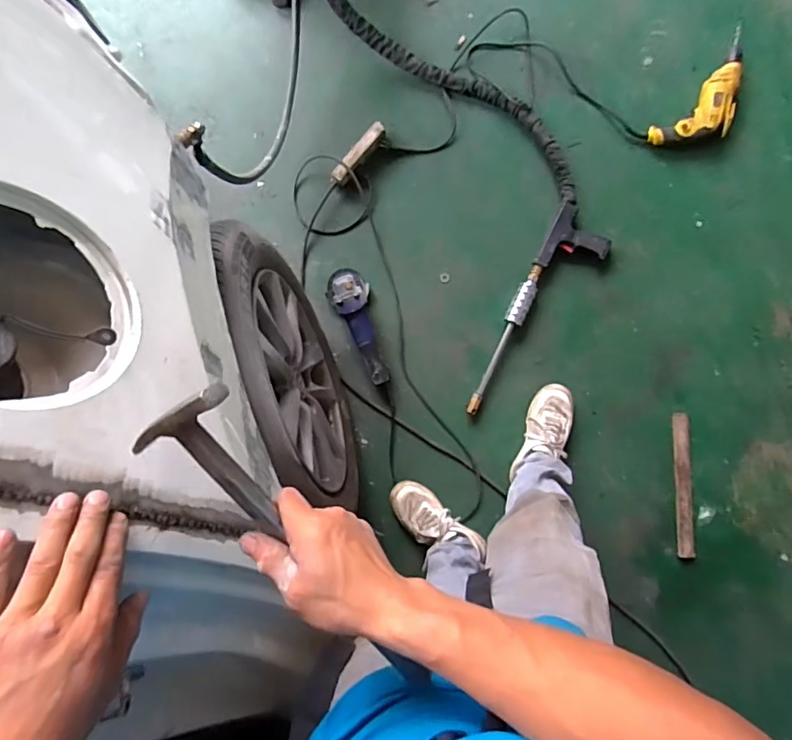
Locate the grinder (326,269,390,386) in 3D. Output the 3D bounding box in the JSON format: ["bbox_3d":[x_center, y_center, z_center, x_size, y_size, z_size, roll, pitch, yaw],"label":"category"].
[{"bbox_3d":[-0.083,-0.107,1.210,0.099,0.096,0.293,-23,85,1],"label":"grinder"}]

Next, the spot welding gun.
[{"bbox_3d":[0.336,-0.128,1.209,0.143,0.052,0.544,28,85,4],"label":"spot welding gun"}]

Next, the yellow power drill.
[{"bbox_3d":[0.780,-0.668,1.231,0.148,0.060,0.374,41,89,5],"label":"yellow power drill"}]

